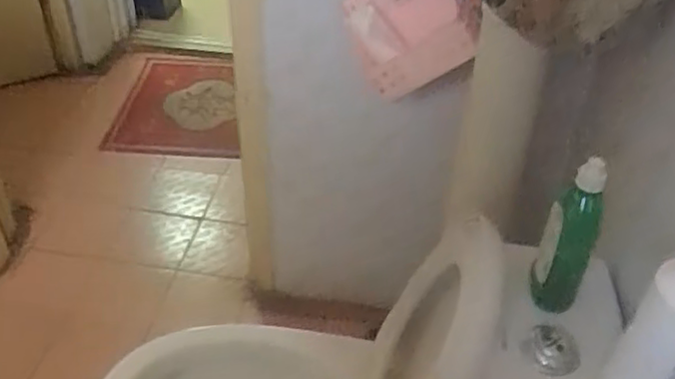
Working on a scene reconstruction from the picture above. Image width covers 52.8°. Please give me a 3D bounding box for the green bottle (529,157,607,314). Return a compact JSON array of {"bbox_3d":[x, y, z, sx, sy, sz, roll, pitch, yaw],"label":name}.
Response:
[{"bbox_3d":[0.256,0.054,0.761,0.060,0.190,0.045,21,44,21],"label":"green bottle"}]

